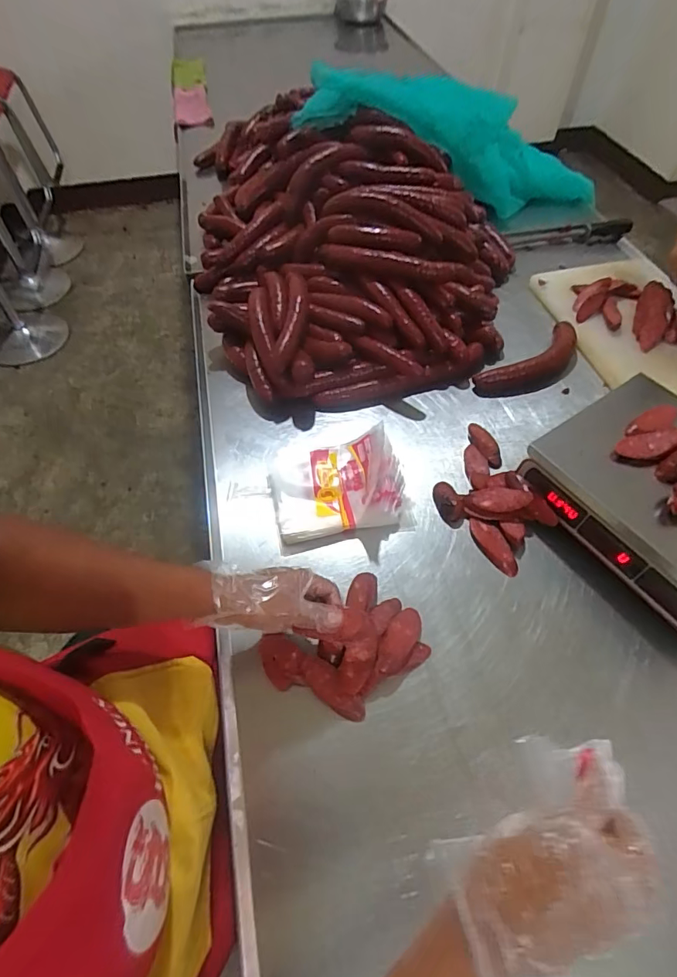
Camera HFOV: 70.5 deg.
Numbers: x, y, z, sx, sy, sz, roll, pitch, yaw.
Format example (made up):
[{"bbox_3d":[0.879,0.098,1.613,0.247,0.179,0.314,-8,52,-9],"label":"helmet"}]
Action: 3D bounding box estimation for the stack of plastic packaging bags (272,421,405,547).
[{"bbox_3d":[-0.001,-0.010,0.769,0.212,0.049,0.158,-10,57,-5],"label":"stack of plastic packaging bags"}]

